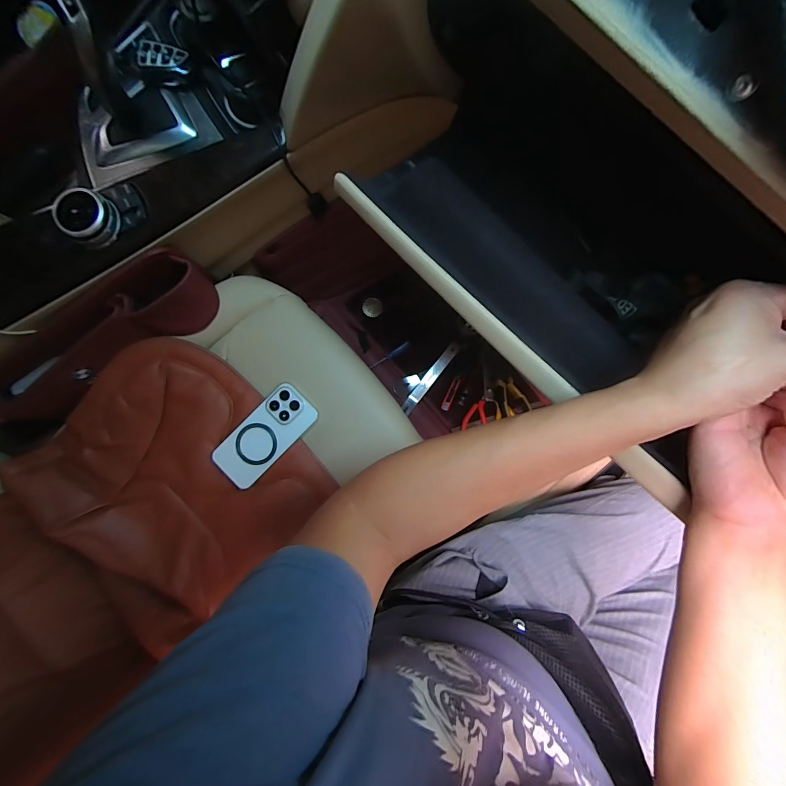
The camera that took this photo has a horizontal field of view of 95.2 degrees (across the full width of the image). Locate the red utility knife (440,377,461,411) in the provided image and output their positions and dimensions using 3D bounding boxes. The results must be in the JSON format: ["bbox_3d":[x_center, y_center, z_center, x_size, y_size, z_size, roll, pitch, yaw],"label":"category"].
[{"bbox_3d":[0.111,0.002,0.688,0.016,0.005,0.066,23,86,0],"label":"red utility knife"}]

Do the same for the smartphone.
[{"bbox_3d":[-0.176,0.059,0.490,0.150,0.011,0.071,-45,88,-4],"label":"smartphone"}]

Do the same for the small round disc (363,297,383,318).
[{"bbox_3d":[-0.040,-0.167,0.699,0.038,0.004,0.036,0,86,-1],"label":"small round disc"}]

